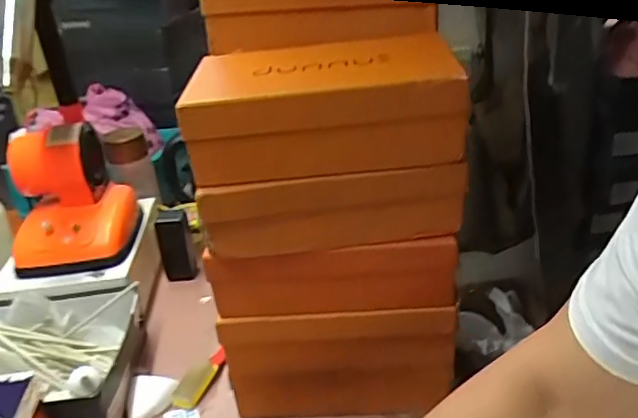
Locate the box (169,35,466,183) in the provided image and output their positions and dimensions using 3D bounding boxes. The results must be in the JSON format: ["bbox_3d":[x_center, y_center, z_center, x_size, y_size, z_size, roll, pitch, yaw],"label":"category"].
[{"bbox_3d":[0.004,-0.123,0.700,0.290,0.103,0.191,-6,27,0],"label":"box"}]

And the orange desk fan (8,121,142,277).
[{"bbox_3d":[-0.418,-0.023,1.036,0.187,0.219,0.223,-11,27,-10],"label":"orange desk fan"}]

